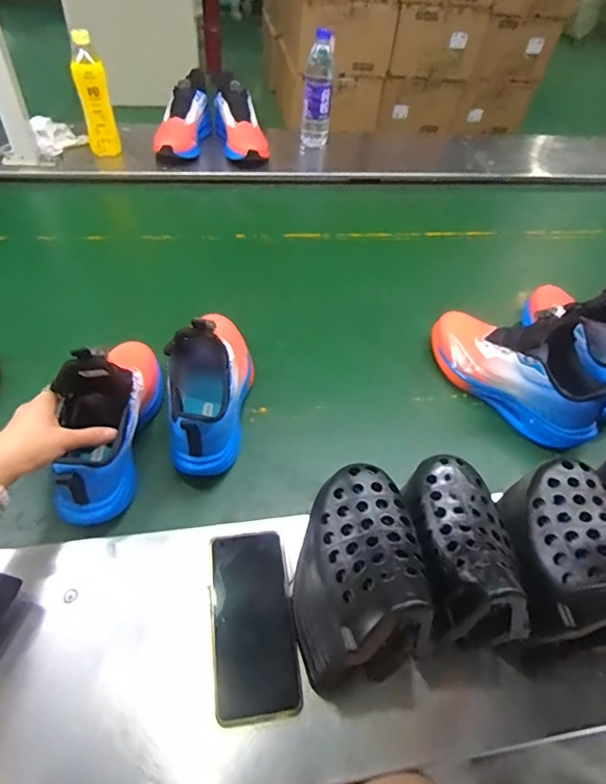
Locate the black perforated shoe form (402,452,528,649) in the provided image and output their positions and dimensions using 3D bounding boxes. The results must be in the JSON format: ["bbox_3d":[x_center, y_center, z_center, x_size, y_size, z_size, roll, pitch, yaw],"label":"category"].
[{"bbox_3d":[0.130,0.116,0.393,0.073,0.071,0.146,-2,50,-8],"label":"black perforated shoe form"}]

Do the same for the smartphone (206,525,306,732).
[{"bbox_3d":[-0.047,0.214,0.454,0.076,0.009,0.158,-4,61,-11],"label":"smartphone"}]

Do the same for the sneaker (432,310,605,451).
[{"bbox_3d":[0.311,-0.053,0.675,0.120,0.150,0.259,-33,61,-29],"label":"sneaker"}]

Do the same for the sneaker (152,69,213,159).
[{"bbox_3d":[-0.258,-0.600,1.053,0.091,0.113,0.235,2,50,-5],"label":"sneaker"}]

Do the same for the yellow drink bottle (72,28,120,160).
[{"bbox_3d":[-0.416,-0.582,0.965,0.062,0.213,0.051,-13,53,-17],"label":"yellow drink bottle"}]

